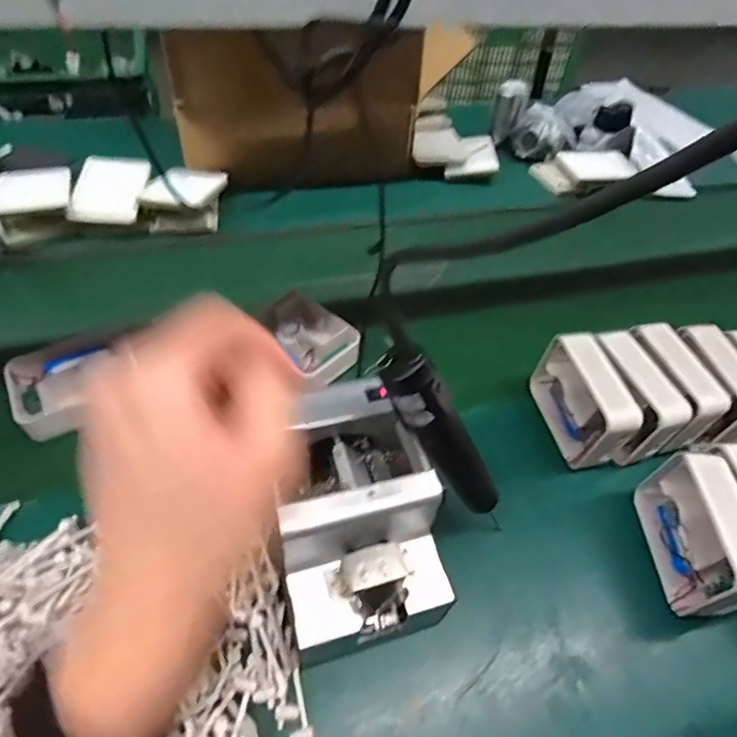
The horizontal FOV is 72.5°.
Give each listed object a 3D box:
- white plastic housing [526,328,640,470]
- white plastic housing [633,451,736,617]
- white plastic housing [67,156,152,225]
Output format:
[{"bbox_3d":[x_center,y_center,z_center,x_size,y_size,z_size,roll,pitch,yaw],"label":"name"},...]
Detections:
[{"bbox_3d":[0.236,0.036,0.563,0.051,0.105,0.136,-12,52,-16],"label":"white plastic housing"},{"bbox_3d":[0.309,0.155,0.474,0.045,0.104,0.133,0,50,-6],"label":"white plastic housing"},{"bbox_3d":[-0.394,-0.273,0.766,0.099,0.012,0.128,2,64,-7],"label":"white plastic housing"}]

